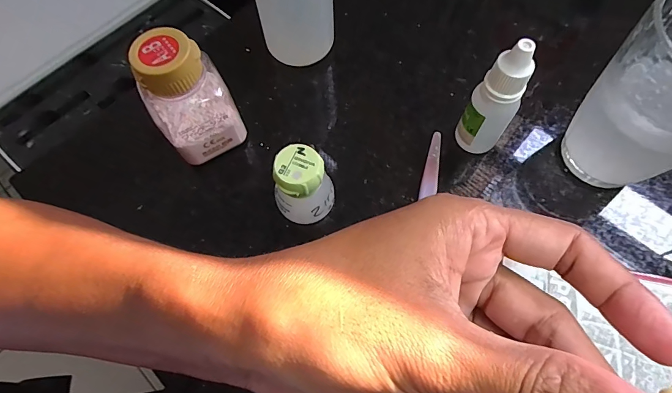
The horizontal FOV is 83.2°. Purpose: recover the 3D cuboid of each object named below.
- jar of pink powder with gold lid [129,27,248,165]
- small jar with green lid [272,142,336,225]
[{"bbox_3d":[-0.078,-0.052,0.204,0.041,0.067,0.031,-30,69,-11],"label":"jar of pink powder with gold lid"},{"bbox_3d":[-0.016,-0.003,0.201,0.027,0.044,0.028,-1,67,1],"label":"small jar with green lid"}]

